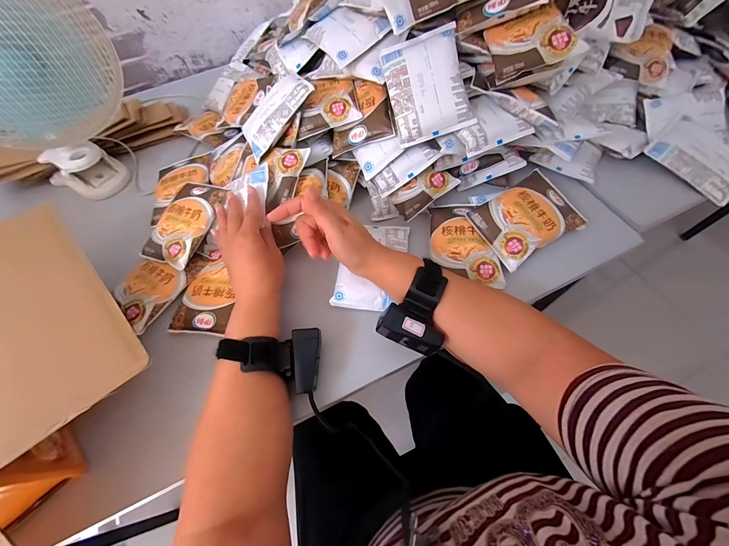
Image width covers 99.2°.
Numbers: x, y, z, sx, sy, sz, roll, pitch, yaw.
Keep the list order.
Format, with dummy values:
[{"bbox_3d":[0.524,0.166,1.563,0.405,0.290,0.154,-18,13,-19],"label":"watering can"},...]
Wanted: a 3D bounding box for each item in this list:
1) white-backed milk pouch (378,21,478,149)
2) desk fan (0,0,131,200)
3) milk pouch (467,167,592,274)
[{"bbox_3d":[0.078,-0.244,0.401,0.096,0.018,0.129,-14,91,18],"label":"white-backed milk pouch"},{"bbox_3d":[-0.468,-0.265,0.442,0.133,0.290,0.212,33,68,19],"label":"desk fan"},{"bbox_3d":[0.222,-0.079,0.424,0.131,0.023,0.096,-30,64,-12],"label":"milk pouch"}]

